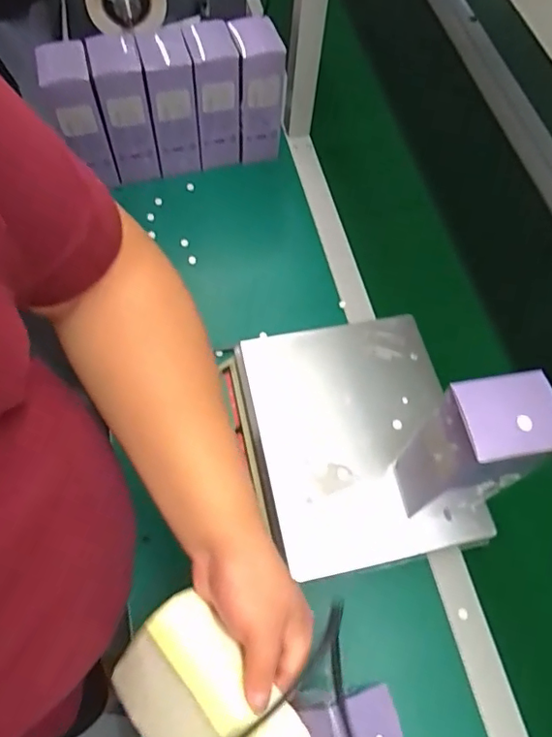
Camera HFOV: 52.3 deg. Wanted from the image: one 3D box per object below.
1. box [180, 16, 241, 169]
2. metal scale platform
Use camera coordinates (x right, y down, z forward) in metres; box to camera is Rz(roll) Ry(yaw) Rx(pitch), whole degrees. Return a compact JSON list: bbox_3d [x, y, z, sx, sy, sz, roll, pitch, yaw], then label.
[{"bbox_3d":[-0.098,-0.426,0.875,0.065,0.178,0.118,-9,64,-9],"label":"box"},{"bbox_3d":[0.085,0.074,0.626,0.224,0.026,0.281,-9,63,-9],"label":"metal scale platform"}]

